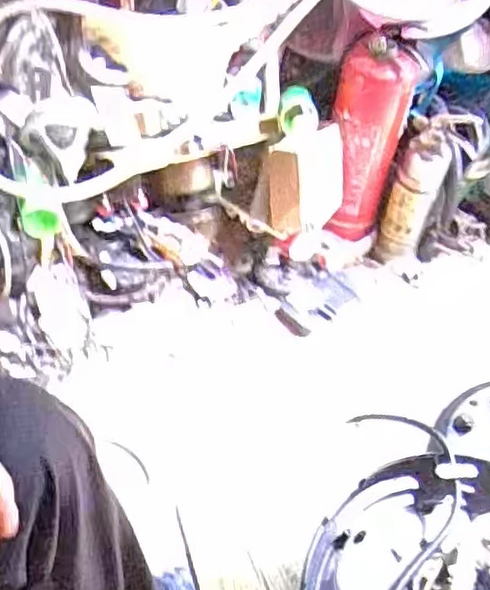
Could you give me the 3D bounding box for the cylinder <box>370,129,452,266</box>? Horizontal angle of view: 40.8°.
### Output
[{"bbox_3d":[0.343,-0.196,1.371,0.080,0.297,0.068,30,46,23],"label":"cylinder"}]

